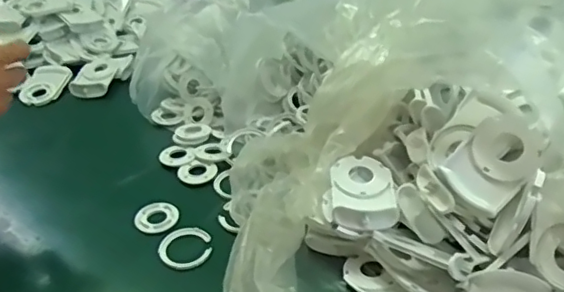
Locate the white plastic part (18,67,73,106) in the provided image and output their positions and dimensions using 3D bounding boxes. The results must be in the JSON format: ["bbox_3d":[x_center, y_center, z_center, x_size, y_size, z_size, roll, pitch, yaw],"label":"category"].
[{"bbox_3d":[-0.349,-0.087,0.832,0.052,0.025,0.078,-1,39,7],"label":"white plastic part"}]

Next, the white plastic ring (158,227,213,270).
[{"bbox_3d":[-0.096,0.101,0.553,0.051,0.008,0.051,-2,34,1],"label":"white plastic ring"}]

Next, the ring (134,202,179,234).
[{"bbox_3d":[-0.131,0.075,0.590,0.041,0.006,0.044,-2,34,1],"label":"ring"}]

